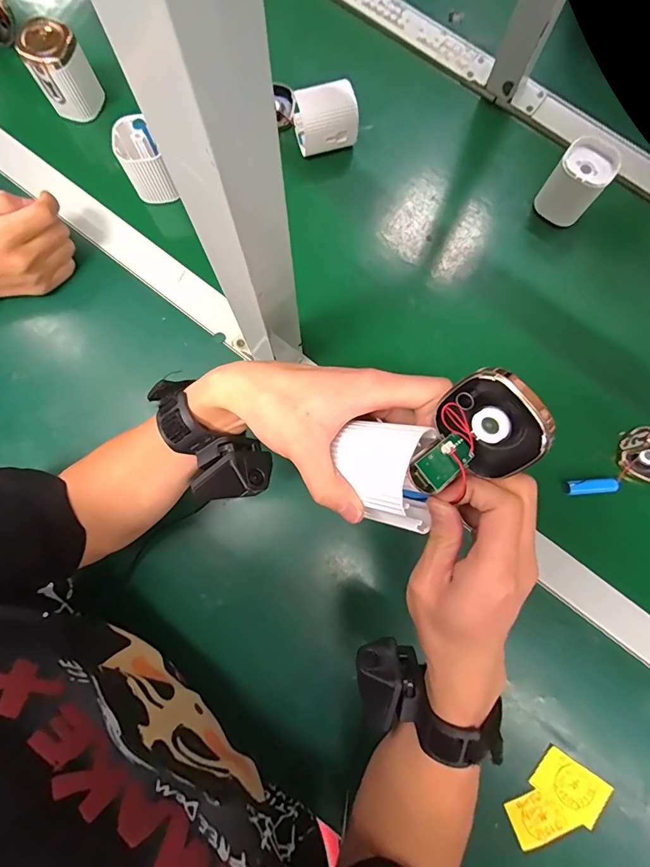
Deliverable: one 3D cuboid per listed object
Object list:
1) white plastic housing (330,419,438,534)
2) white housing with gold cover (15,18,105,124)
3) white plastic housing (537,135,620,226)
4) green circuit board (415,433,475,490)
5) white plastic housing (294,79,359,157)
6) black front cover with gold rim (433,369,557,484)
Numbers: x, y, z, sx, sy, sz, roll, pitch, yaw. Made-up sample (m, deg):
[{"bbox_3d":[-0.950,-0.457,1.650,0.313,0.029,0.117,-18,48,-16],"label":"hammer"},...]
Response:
[{"bbox_3d":[0.033,0.021,0.237,0.061,0.039,0.052,14,80,1],"label":"white plastic housing"},{"bbox_3d":[-0.297,-0.408,0.480,0.059,0.078,0.058,-31,82,-6],"label":"white housing with gold cover"},{"bbox_3d":[0.276,-0.275,0.463,0.057,0.061,0.057,41,81,6],"label":"white plastic housing"},{"bbox_3d":[0.064,0.013,0.220,0.036,0.006,0.017,-29,81,-36],"label":"green circuit board"},{"bbox_3d":[0.001,-0.353,0.480,0.067,0.059,0.047,-10,80,-3],"label":"white plastic housing"},{"bbox_3d":[0.086,-0.004,0.216,0.053,0.050,0.019,50,39,8],"label":"black front cover with gold rim"}]

